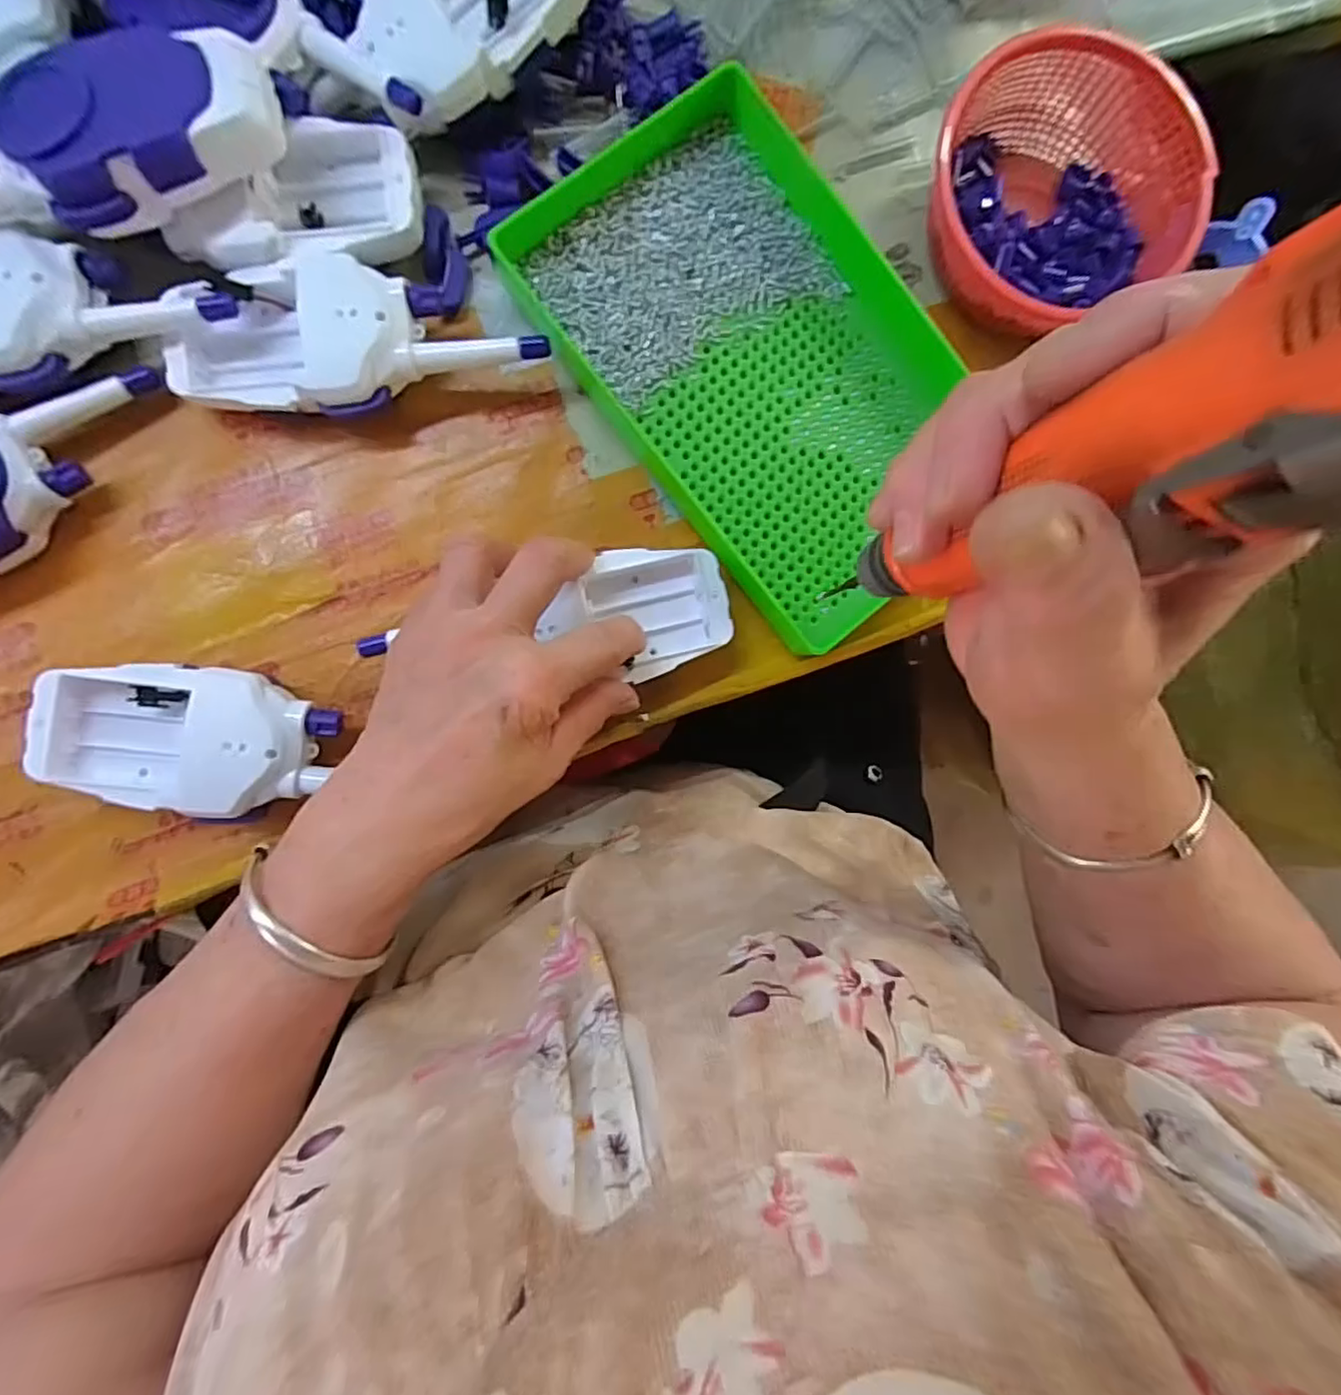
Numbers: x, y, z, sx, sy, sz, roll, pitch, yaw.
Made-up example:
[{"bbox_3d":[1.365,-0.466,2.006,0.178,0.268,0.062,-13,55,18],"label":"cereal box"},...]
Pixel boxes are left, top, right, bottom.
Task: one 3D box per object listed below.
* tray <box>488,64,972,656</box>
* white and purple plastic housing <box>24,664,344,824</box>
[{"bbox_3d":[0.047,-0.163,0.316,0.157,0.032,0.251,-40,94,-5],"label":"tray"},{"bbox_3d":[-0.216,0.018,0.290,0.115,0.036,0.064,12,88,-7],"label":"white and purple plastic housing"}]

